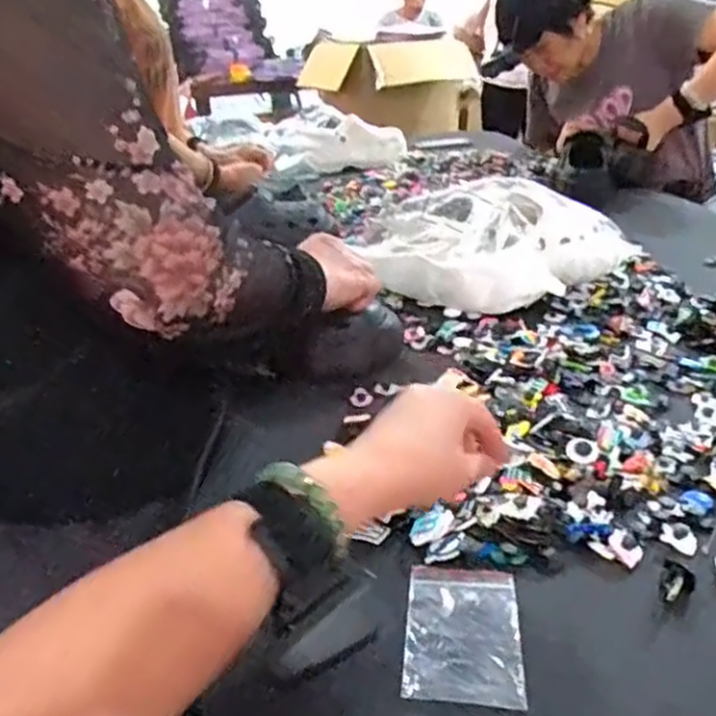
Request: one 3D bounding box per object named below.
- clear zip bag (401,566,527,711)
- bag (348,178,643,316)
[{"bbox_3d":[0.067,0.175,0.467,0.070,0.008,0.108,1,26,7],"label":"clear zip bag"},{"bbox_3d":[0.207,-0.157,0.979,0.339,0.132,0.206,-22,31,-34],"label":"bag"}]

